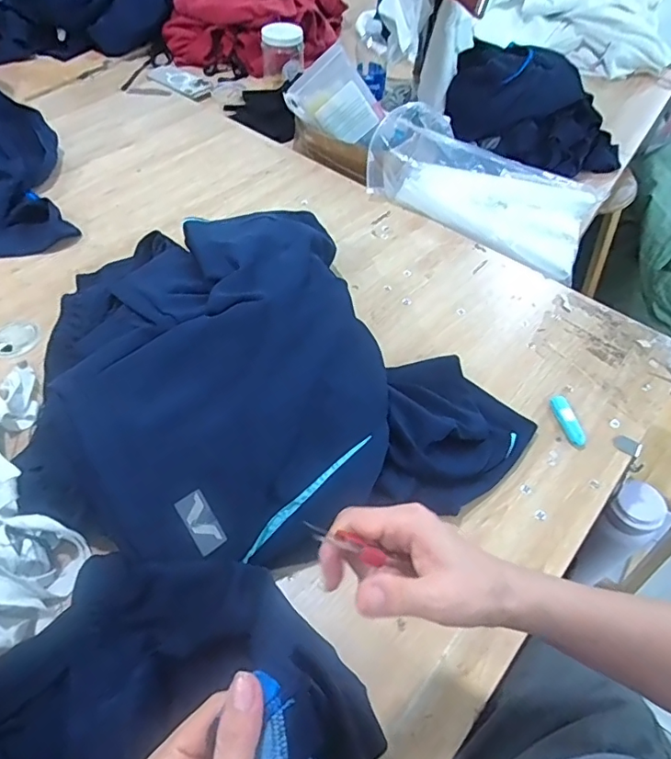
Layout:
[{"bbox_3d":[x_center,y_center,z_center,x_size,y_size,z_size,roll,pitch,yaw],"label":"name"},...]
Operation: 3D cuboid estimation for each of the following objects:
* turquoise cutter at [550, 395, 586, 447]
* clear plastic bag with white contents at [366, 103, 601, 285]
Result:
[{"bbox_3d":[0.281,0.047,0.626,0.020,0.013,0.072,-5,54,-7],"label":"turquoise cutter"},{"bbox_3d":[0.255,-0.345,0.883,0.381,0.090,0.209,25,56,15],"label":"clear plastic bag with white contents"}]

